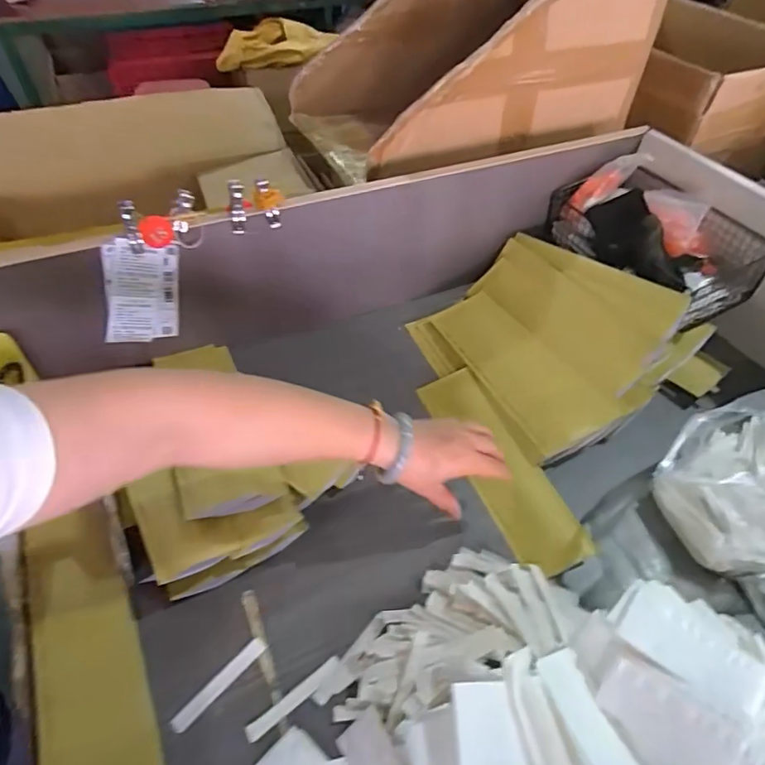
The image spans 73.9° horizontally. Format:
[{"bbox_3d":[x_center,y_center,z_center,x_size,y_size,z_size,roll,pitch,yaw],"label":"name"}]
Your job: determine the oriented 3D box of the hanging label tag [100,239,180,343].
[{"bbox_3d":[-0.285,-0.104,0.605,0.081,0.133,0.004,-7,45,-32],"label":"hanging label tag"}]

